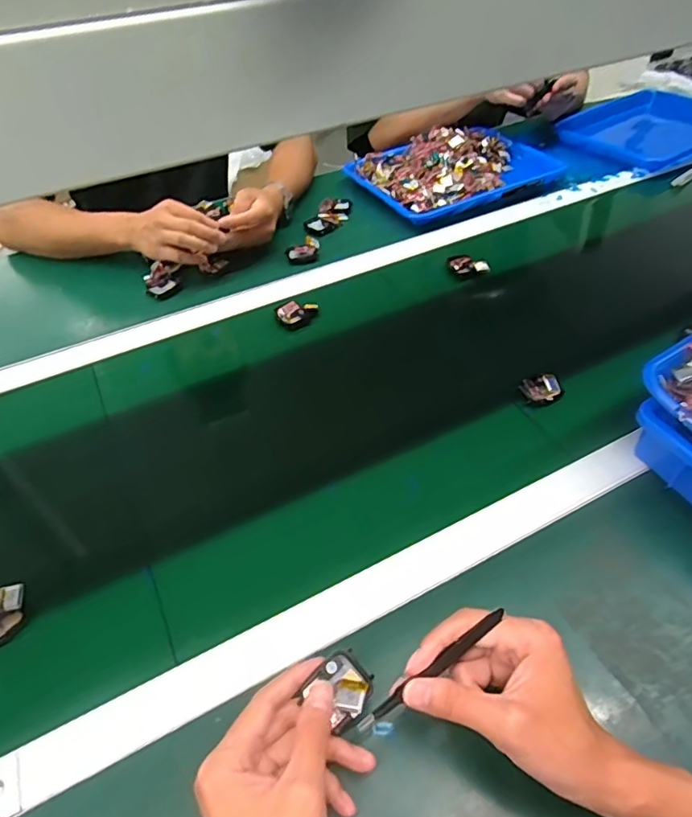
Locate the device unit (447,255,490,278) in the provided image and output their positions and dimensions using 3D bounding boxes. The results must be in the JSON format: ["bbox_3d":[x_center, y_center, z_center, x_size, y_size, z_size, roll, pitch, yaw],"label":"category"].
[{"bbox_3d":[0.175,-0.205,0.760,0.060,0.020,0.030,14,50,14],"label":"device unit"}]

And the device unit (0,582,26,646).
[{"bbox_3d":[-0.286,0.173,0.437,0.033,0.019,0.052,34,57,28],"label":"device unit"}]

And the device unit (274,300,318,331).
[{"bbox_3d":[-0.064,-0.126,0.705,0.054,0.022,0.030,-23,51,-18],"label":"device unit"}]

